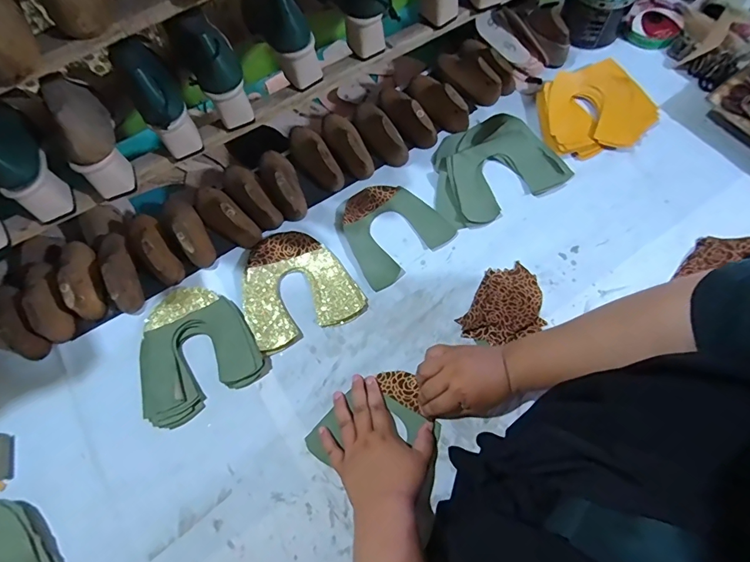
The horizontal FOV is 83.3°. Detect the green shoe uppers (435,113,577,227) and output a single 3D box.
[{"bbox_3d":[0.179,-0.184,0.666,0.202,0.033,0.157,-27,71,-8],"label":"green shoe uppers"}]

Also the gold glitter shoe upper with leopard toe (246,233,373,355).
[{"bbox_3d":[-0.114,0.003,0.619,0.158,0.019,0.156,-23,70,-6],"label":"gold glitter shoe upper with leopard toe"}]

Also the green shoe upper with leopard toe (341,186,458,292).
[{"bbox_3d":[0.019,-0.085,0.652,0.150,0.007,0.150,-37,72,-11],"label":"green shoe upper with leopard toe"}]

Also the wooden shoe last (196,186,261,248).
[{"bbox_3d":[-0.233,-0.104,0.645,0.139,0.053,0.052,42,77,16],"label":"wooden shoe last"}]

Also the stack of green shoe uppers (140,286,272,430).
[{"bbox_3d":[-0.260,0.093,0.592,0.165,0.022,0.170,-30,71,-9],"label":"stack of green shoe uppers"}]

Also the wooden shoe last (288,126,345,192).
[{"bbox_3d":[-0.100,-0.203,0.674,0.055,0.048,0.142,-29,71,-8],"label":"wooden shoe last"}]

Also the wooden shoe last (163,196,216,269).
[{"bbox_3d":[-0.290,-0.081,0.641,0.051,0.049,0.137,-34,72,-10],"label":"wooden shoe last"}]

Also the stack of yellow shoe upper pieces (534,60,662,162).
[{"bbox_3d":[0.356,-0.278,0.686,0.189,0.038,0.144,-19,70,-4],"label":"stack of yellow shoe upper pieces"}]

